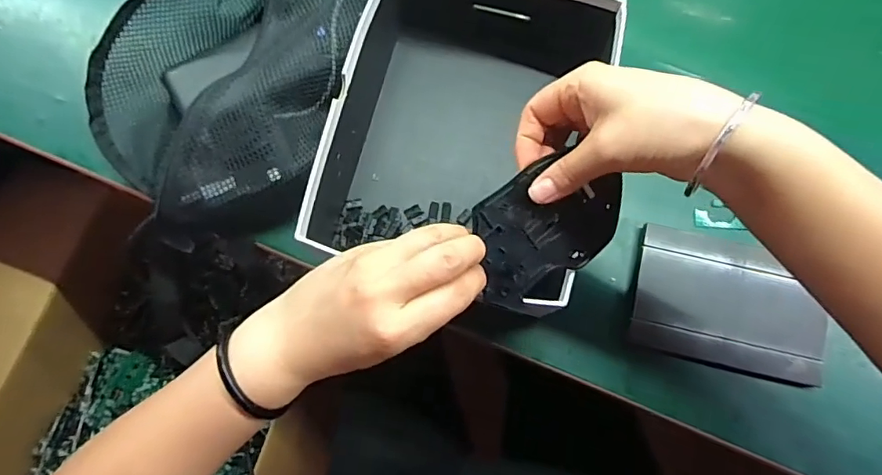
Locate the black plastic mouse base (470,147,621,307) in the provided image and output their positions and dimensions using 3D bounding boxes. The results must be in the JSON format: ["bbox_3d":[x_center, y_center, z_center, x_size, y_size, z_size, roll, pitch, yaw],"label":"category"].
[{"bbox_3d":[0.069,-0.009,0.320,0.107,0.005,0.073,-26,104,-10],"label":"black plastic mouse base"}]

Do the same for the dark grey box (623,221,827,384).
[{"bbox_3d":[0.234,0.054,0.418,0.152,0.028,0.101,14,75,3],"label":"dark grey box"}]

